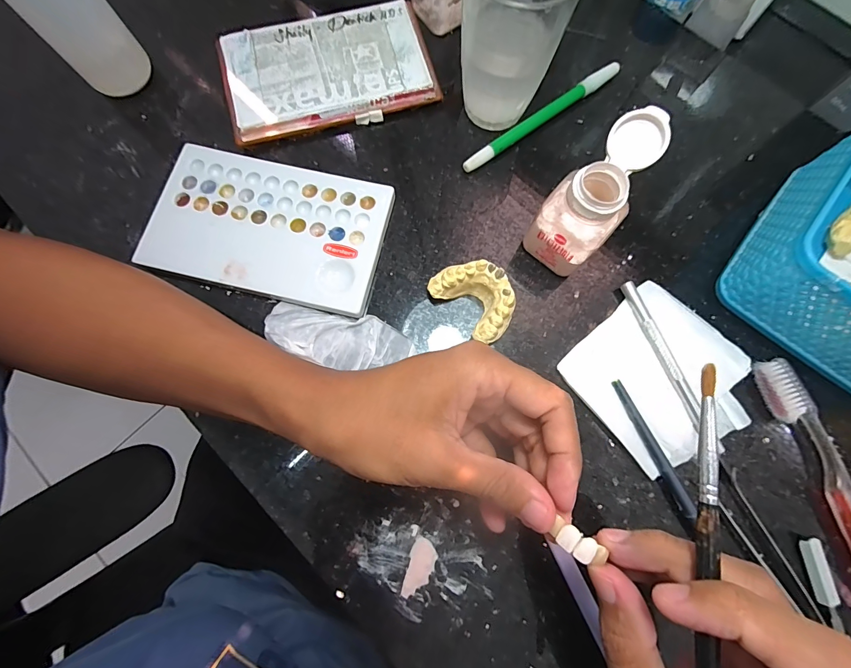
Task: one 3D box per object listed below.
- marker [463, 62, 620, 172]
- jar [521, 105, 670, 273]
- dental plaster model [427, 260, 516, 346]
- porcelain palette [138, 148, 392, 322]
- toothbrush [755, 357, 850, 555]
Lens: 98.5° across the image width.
[{"bbox_3d":[0.087,-0.160,0.271,0.143,0.008,0.010,-37,82,-7],"label":"marker"},{"bbox_3d":[0.100,-0.079,0.220,0.040,0.074,0.066,41,81,6],"label":"jar"},{"bbox_3d":[0.033,-0.023,0.235,0.038,0.025,0.055,-42,83,-8],"label":"dental plaster model"},{"bbox_3d":[-0.104,-0.072,0.248,0.153,0.012,0.092,13,79,1],"label":"porcelain palette"},{"bbox_3d":[0.243,0.104,0.209,0.021,0.013,0.187,-15,80,-4],"label":"toothbrush"}]

